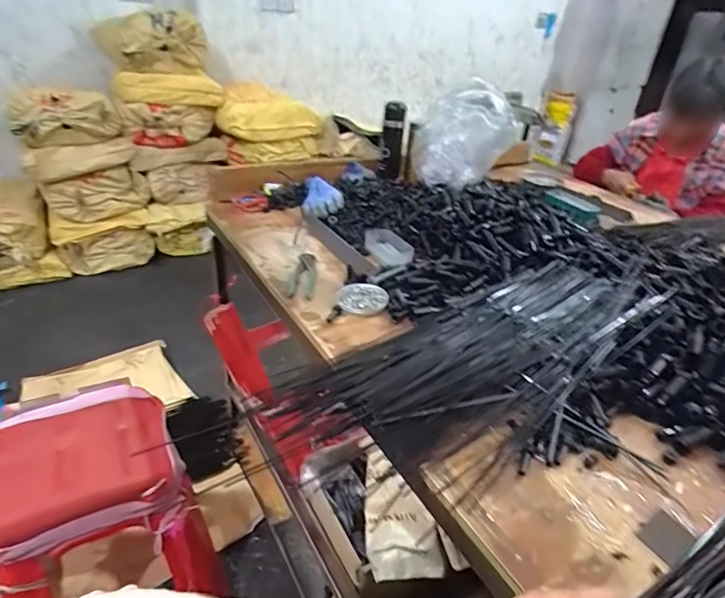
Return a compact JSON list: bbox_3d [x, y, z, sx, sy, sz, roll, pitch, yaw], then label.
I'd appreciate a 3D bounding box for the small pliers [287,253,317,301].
[{"bbox_3d":[-0.112,-0.045,0.915,0.045,0.011,0.167,3,32,-3],"label":"small pliers"}]

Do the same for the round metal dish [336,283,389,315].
[{"bbox_3d":[-0.001,-0.001,0.854,0.088,0.015,0.080,3,32,-4],"label":"round metal dish"}]

